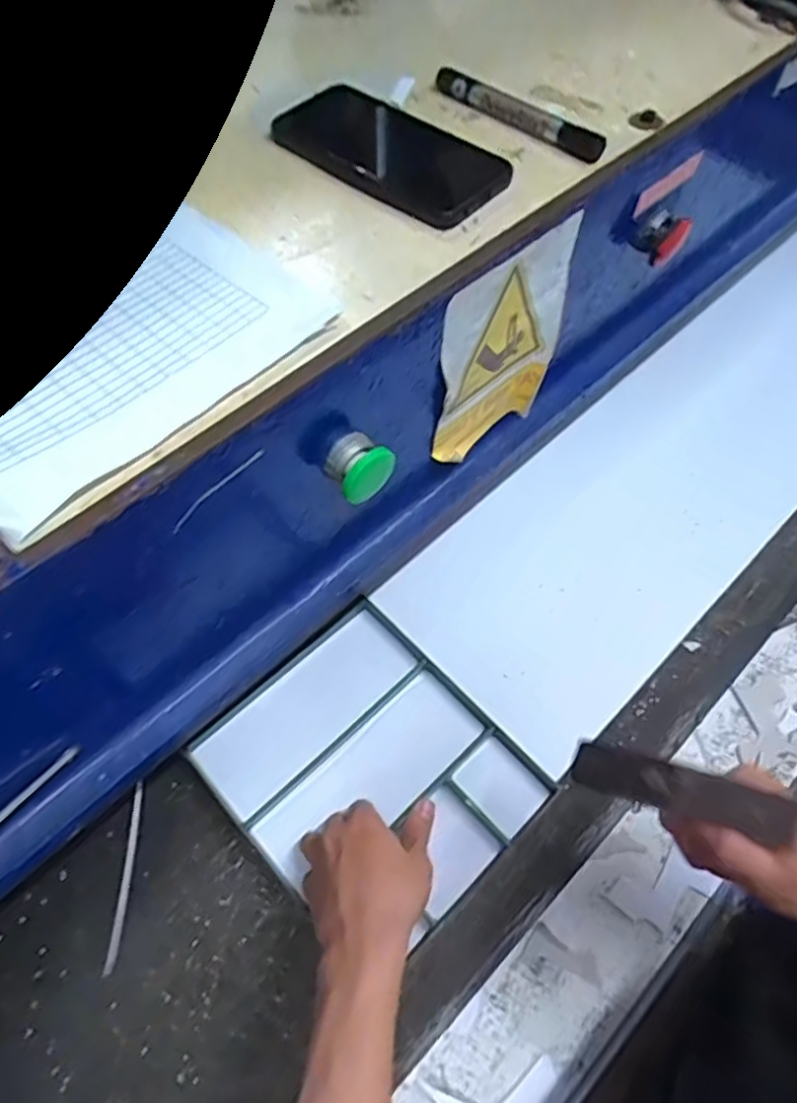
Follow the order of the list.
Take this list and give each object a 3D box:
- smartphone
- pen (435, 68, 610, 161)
[{"bbox_3d":[-0.009,-0.273,0.442,0.173,0.014,0.076,41,68,21],"label":"smartphone"},{"bbox_3d":[0.081,-0.305,0.453,0.139,0.014,0.015,40,67,20],"label":"pen"}]

